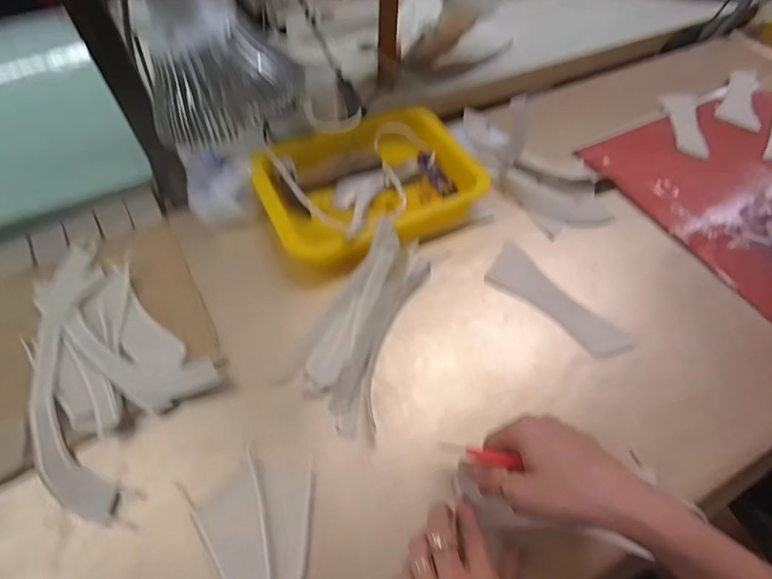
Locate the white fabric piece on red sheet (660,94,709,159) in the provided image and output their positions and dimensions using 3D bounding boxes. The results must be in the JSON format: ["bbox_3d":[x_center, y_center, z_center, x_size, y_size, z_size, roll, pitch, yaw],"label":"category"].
[{"bbox_3d":[0.441,-0.242,0.625,0.043,0.018,0.133,4,56,1],"label":"white fabric piece on red sheet"}]

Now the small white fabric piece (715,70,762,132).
[{"bbox_3d":[0.551,-0.290,0.653,0.053,0.030,0.124,26,59,15],"label":"small white fabric piece"}]

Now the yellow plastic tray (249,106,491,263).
[{"bbox_3d":[-0.024,-0.136,0.519,0.247,0.041,0.200,-22,59,-15],"label":"yellow plastic tray"}]

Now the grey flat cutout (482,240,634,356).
[{"bbox_3d":[0.175,0.014,0.452,0.058,0.004,0.161,-33,60,-18],"label":"grey flat cutout"}]

